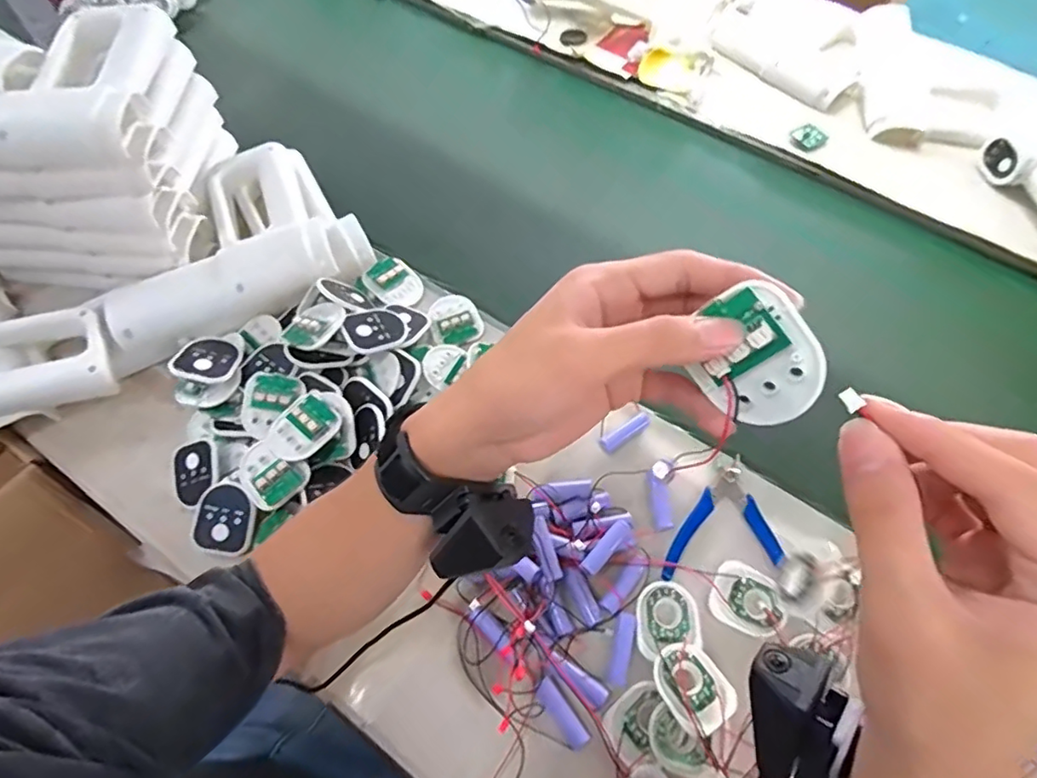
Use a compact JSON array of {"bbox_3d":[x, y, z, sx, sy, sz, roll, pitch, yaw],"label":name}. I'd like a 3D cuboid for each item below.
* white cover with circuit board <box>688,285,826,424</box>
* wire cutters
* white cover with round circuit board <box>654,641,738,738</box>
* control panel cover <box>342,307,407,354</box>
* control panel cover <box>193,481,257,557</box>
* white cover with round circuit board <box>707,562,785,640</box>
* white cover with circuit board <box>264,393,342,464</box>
[{"bbox_3d":[0.096,-0.010,0.234,0.055,0.047,0.011,52,32,-5],"label":"white cover with circuit board"},{"bbox_3d":[0.156,0.109,0.476,0.098,0.007,0.087,-12,63,-7],"label":"wire cutters"},{"bbox_3d":[0.127,0.214,0.416,0.048,0.009,0.058,-21,56,-27],"label":"white cover with round circuit board"},{"bbox_3d":[-0.132,-0.054,0.534,0.050,0.013,0.060,45,43,17],"label":"control panel cover"},{"bbox_3d":[-0.242,0.107,0.472,0.053,0.006,0.057,14,82,2],"label":"control panel cover"},{"bbox_3d":[0.179,0.165,0.450,0.055,0.006,0.052,23,64,11],"label":"white cover with round circuit board"},{"bbox_3d":[-0.181,0.030,0.480,0.048,0.007,0.059,39,69,18],"label":"white cover with circuit board"}]

